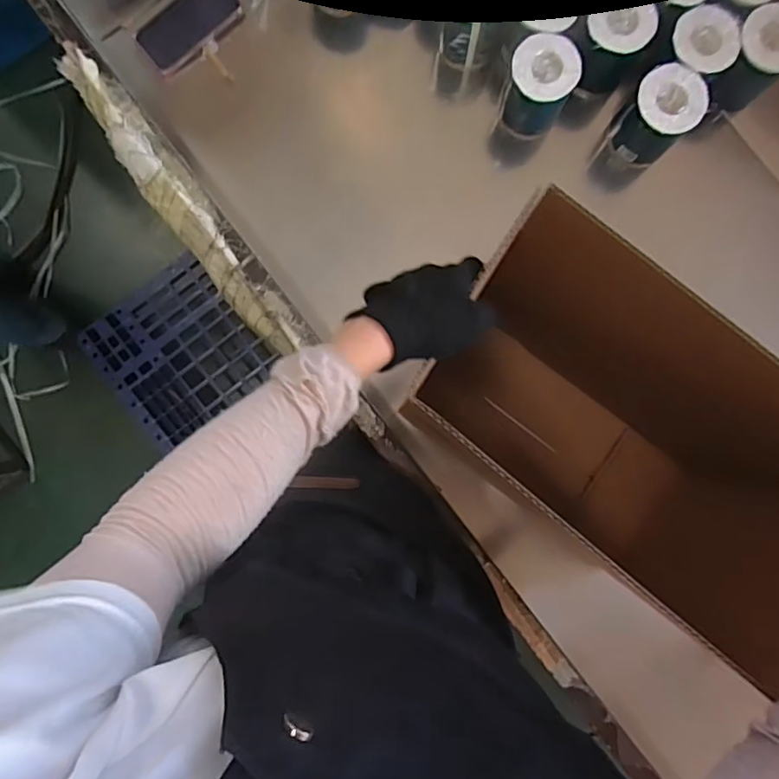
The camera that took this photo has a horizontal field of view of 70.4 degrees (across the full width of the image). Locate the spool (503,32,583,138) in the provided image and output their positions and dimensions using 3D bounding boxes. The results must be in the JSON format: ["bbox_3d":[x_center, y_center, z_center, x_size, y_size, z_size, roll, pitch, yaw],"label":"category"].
[{"bbox_3d":[0.214,-0.434,0.800,0.087,0.120,0.081,0,87,0],"label":"spool"}]

